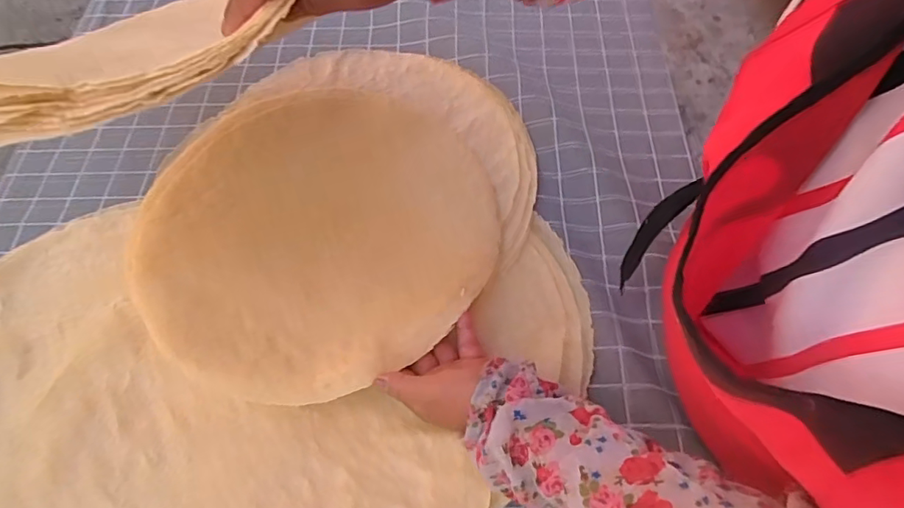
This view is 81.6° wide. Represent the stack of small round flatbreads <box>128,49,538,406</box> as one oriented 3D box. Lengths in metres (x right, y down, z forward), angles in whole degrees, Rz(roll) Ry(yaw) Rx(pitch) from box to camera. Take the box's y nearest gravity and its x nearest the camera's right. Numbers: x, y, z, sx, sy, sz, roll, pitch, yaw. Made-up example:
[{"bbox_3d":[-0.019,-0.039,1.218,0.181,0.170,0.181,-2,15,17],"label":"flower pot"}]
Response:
[{"bbox_3d":[-0.110,-0.058,0.556,0.345,0.049,0.428,29,68,17],"label":"stack of small round flatbreads"}]

